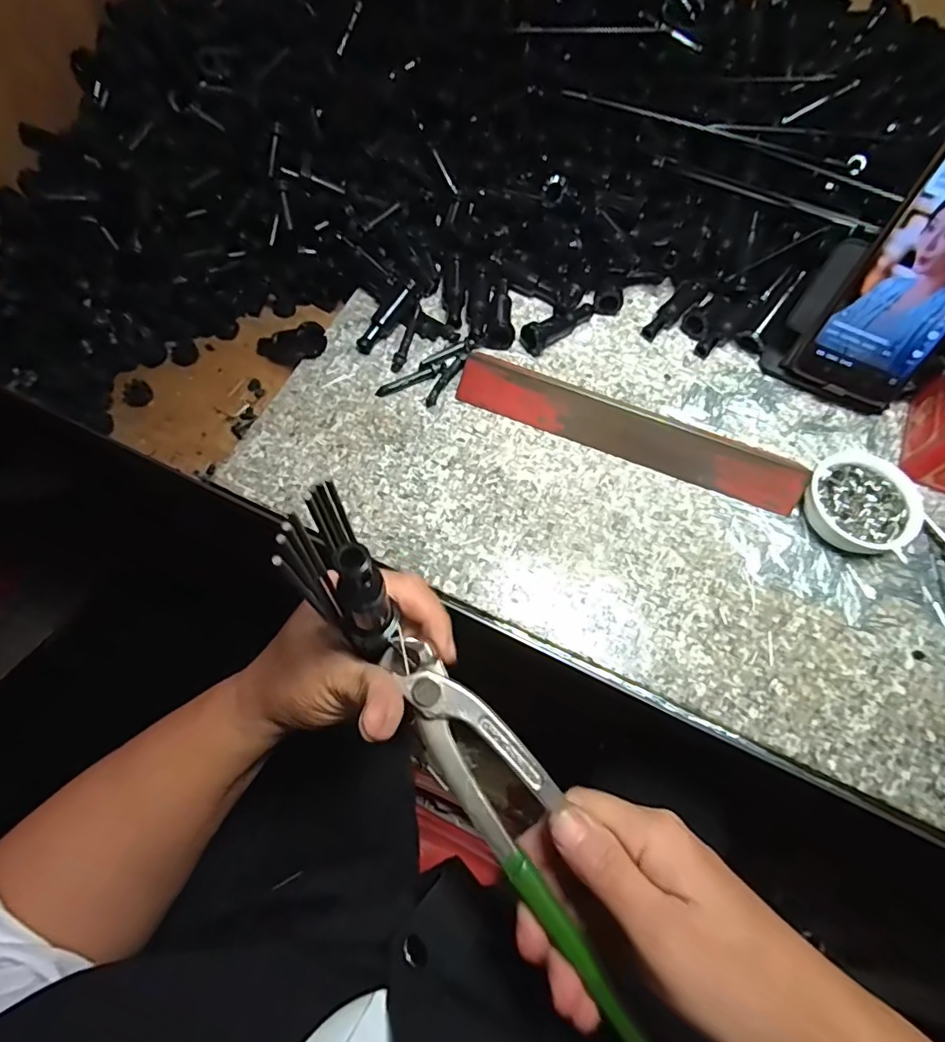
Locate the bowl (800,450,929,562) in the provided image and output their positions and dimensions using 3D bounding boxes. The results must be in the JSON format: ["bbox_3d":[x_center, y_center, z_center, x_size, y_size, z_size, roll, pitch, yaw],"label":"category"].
[{"bbox_3d":[0.270,-0.013,0.394,0.070,0.028,0.073,1,65,-3],"label":"bowl"}]

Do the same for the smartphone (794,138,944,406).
[{"bbox_3d":[0.303,-0.161,0.377,0.078,0.165,0.006,26,43,10],"label":"smartphone"}]

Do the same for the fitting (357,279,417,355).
[{"bbox_3d":[-0.070,-0.164,0.449,0.013,0.014,0.067,36,89,12],"label":"fitting"}]

